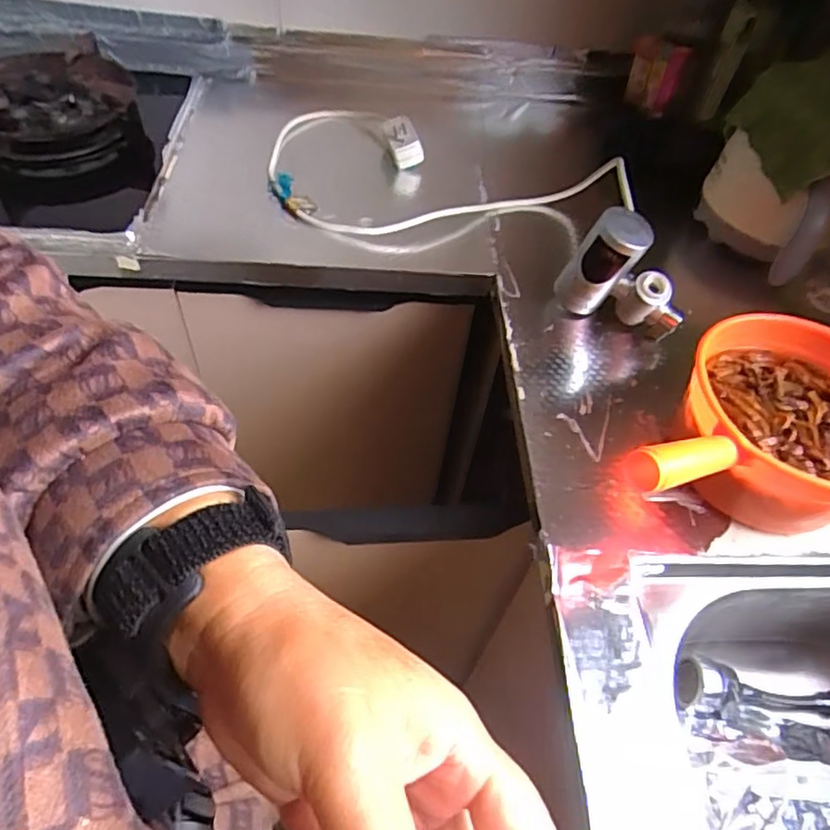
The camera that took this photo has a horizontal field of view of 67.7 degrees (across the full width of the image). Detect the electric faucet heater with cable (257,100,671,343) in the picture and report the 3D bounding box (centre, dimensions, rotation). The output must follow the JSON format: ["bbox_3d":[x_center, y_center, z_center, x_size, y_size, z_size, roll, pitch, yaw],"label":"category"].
[{"bbox_3d":[0.069,-0.311,0.788,0.593,0.124,0.257,24,54,12],"label":"electric faucet heater with cable"}]

